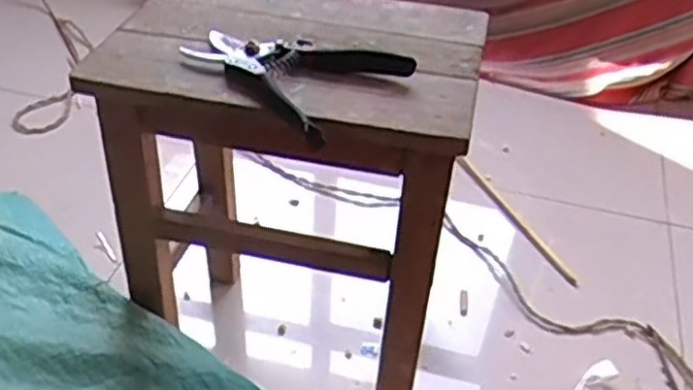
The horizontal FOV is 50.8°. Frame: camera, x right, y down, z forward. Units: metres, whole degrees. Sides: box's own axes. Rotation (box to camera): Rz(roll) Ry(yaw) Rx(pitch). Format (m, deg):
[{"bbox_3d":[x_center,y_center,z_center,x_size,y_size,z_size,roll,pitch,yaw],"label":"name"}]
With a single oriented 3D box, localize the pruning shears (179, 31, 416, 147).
[{"bbox_3d":[-0.055,-0.114,0.645,0.185,0.022,0.146,26,45,25],"label":"pruning shears"}]

